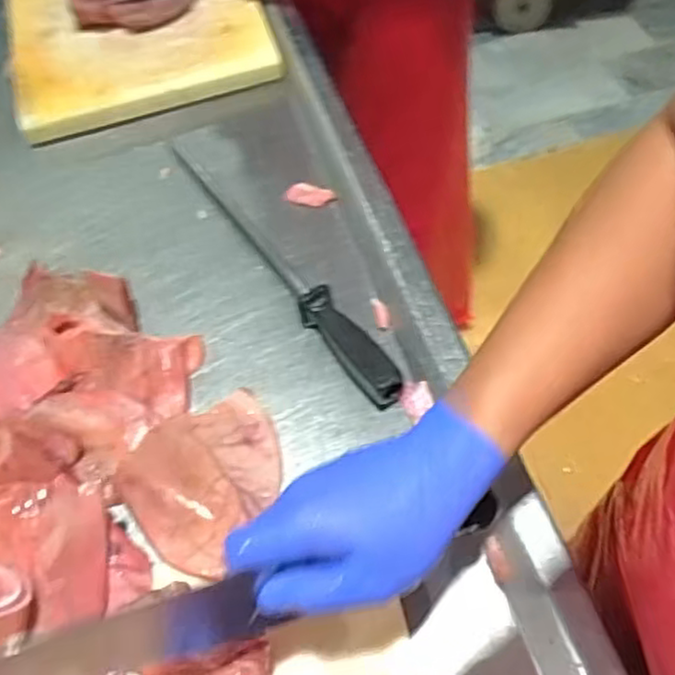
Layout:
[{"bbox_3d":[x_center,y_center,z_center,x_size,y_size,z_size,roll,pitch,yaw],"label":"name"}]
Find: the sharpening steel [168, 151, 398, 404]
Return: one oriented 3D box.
[{"bbox_3d":[-0.064,-0.081,0.668,0.026,0.041,0.385,-31,58,-14],"label":"sharpening steel"}]

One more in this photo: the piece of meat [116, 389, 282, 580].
[{"bbox_3d":[-0.096,0.108,0.552,0.128,0.029,0.122,-38,60,-18],"label":"piece of meat"}]

